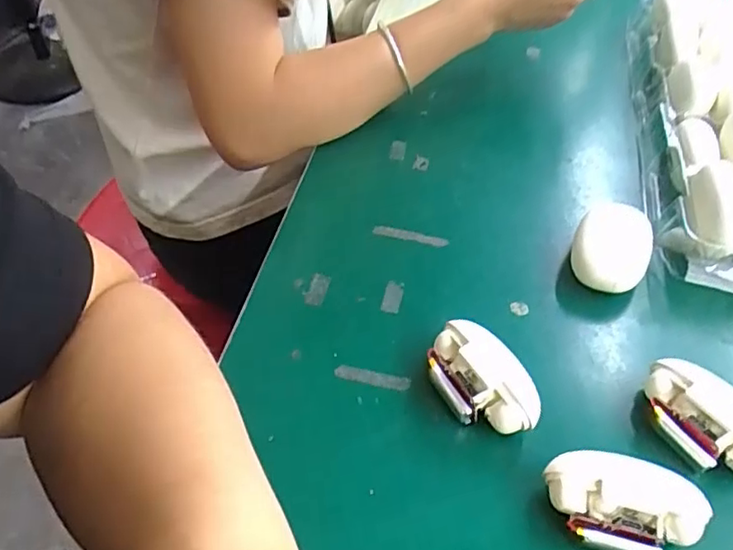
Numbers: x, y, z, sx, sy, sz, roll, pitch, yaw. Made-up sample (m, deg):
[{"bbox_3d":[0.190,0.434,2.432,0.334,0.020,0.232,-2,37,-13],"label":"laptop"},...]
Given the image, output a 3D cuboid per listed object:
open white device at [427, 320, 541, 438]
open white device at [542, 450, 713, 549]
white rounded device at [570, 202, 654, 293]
[{"bbox_3d":[0.055,0.055,0.306,0.035,0.030,0.061,-26,53,-24],"label":"open white device"},{"bbox_3d":[0.110,0.101,0.263,0.065,0.028,0.037,14,48,11],"label":"open white device"},{"bbox_3d":[0.144,-0.013,0.362,0.041,0.037,0.046,21,50,17],"label":"white rounded device"}]

